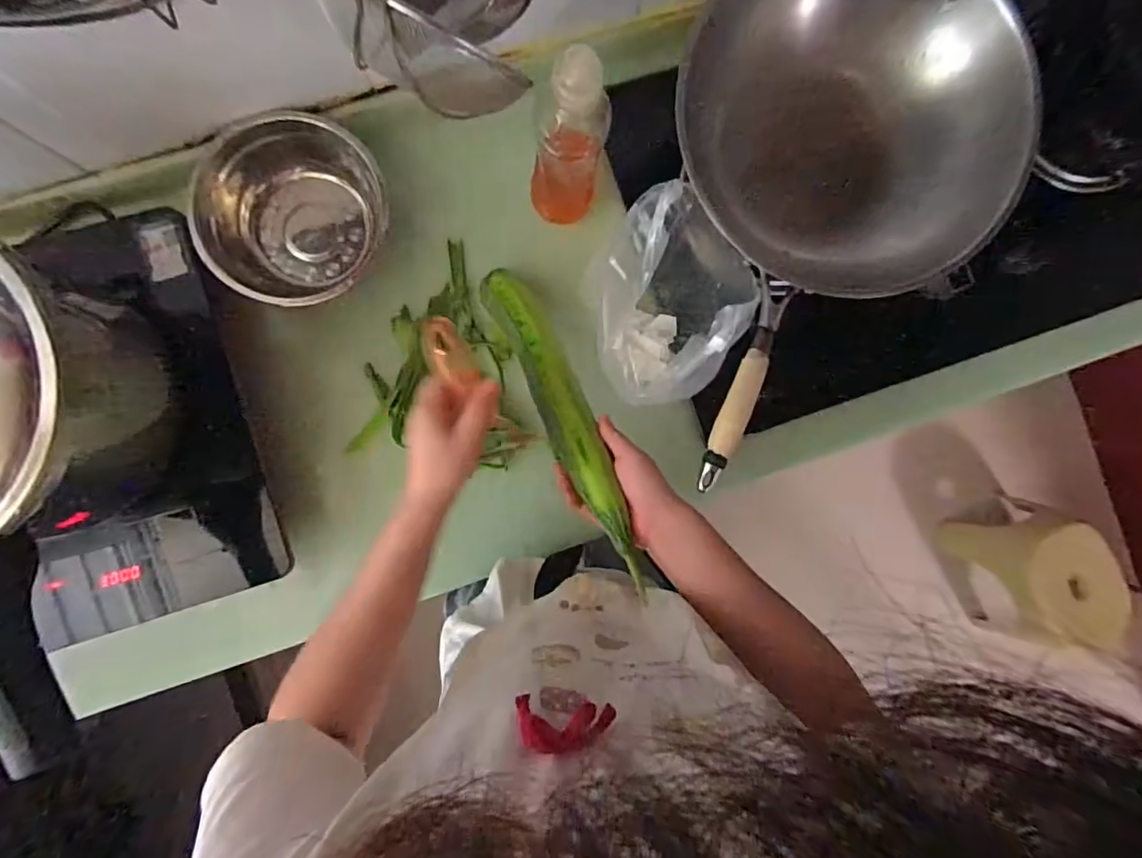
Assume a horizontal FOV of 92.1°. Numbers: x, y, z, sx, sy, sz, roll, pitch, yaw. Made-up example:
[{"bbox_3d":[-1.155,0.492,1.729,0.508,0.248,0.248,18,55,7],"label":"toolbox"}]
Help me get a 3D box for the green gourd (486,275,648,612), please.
[{"bbox_3d":[-0.008,-0.022,0.527,0.046,0.047,0.355,-23,64,-4],"label":"green gourd"}]

